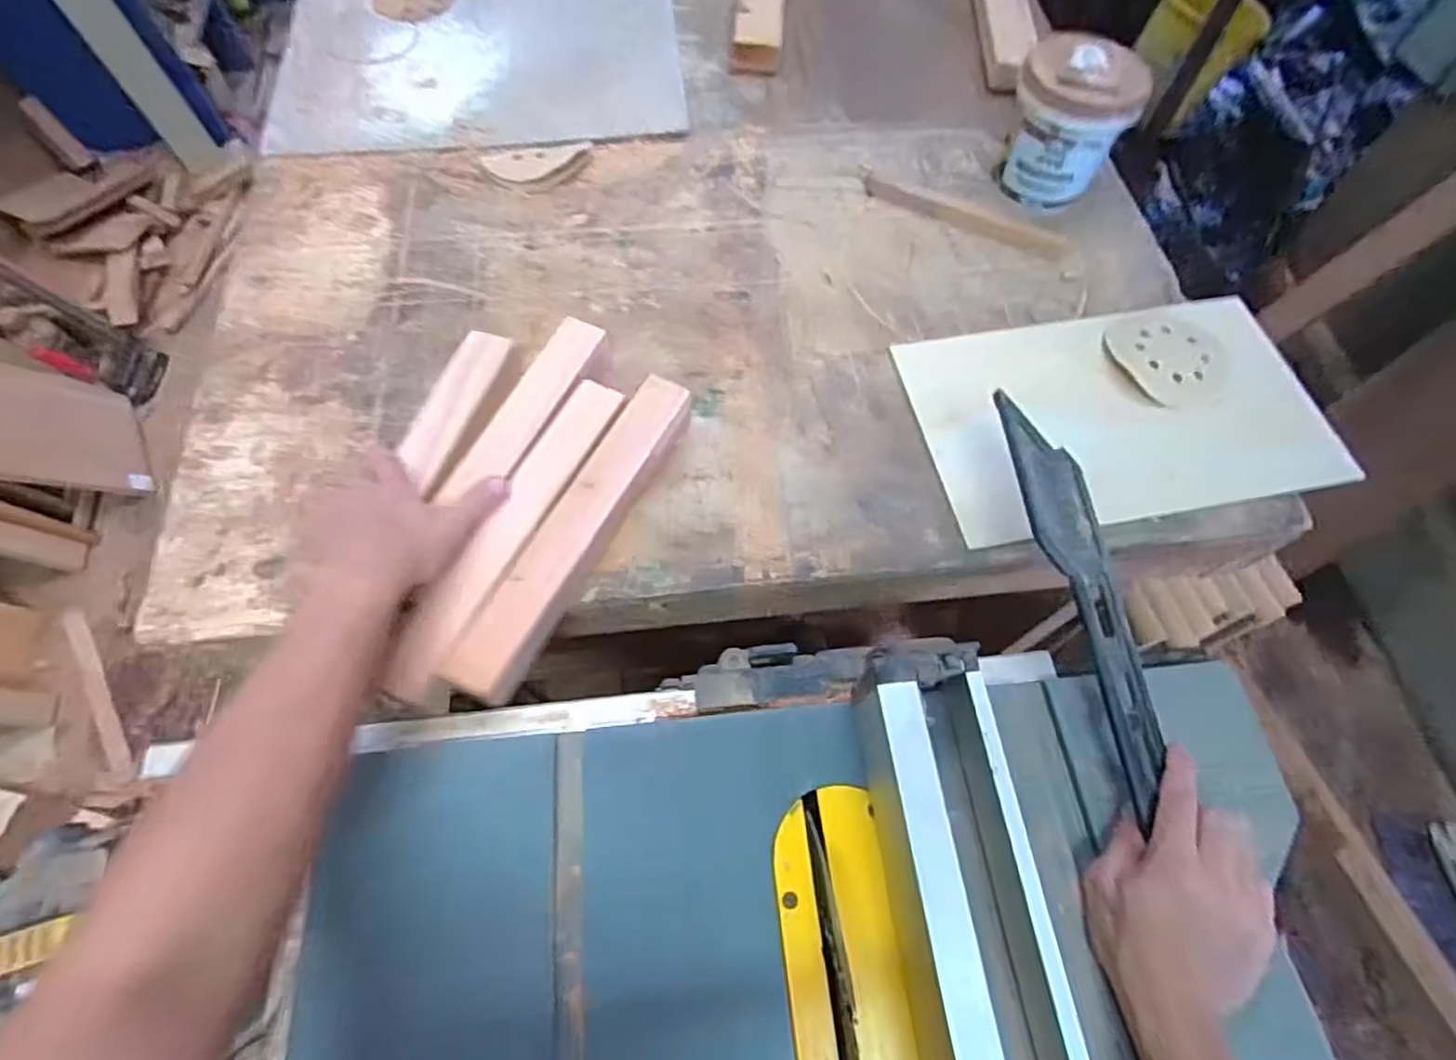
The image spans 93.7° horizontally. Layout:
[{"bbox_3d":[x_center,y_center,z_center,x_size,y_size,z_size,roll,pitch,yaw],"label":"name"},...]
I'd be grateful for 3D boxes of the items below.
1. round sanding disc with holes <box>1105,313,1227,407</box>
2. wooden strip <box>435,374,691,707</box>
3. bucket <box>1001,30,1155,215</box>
[{"bbox_3d":[0.430,-0.171,0.664,0.105,0.016,0.105,1,63,-2],"label":"round sanding disc with holes"},{"bbox_3d":[-0.118,-0.002,0.547,0.043,0.038,0.295,25,65,10],"label":"wooden strip"},{"bbox_3d":[0.359,-0.428,0.731,0.122,0.129,0.116,1,63,-2],"label":"bucket"}]

